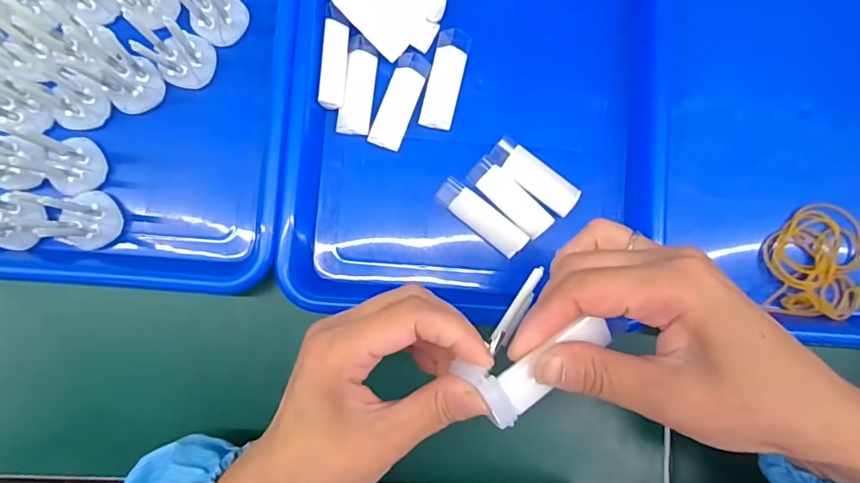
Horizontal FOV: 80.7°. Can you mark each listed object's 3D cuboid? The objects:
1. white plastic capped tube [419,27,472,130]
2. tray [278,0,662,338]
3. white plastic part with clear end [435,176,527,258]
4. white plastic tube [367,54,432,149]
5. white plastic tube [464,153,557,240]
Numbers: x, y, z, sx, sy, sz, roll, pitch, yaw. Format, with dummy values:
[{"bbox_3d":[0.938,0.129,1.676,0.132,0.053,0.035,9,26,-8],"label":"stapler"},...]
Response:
[{"bbox_3d":[0.011,-0.112,0.349,0.023,0.011,0.067,14,85,-1],"label":"white plastic capped tube"},{"bbox_3d":[0.035,-0.112,0.347,0.240,0.039,0.317,5,85,-1],"label":"tray"},{"bbox_3d":[0.035,-0.016,0.343,0.067,0.014,0.019,40,85,2],"label":"white plastic part with clear end"},{"bbox_3d":[-0.021,-0.097,0.349,0.022,0.007,0.068,21,85,0],"label":"white plastic tube"},{"bbox_3d":[0.054,-0.029,0.342,0.021,0.014,0.063,-44,88,-5],"label":"white plastic tube"}]

